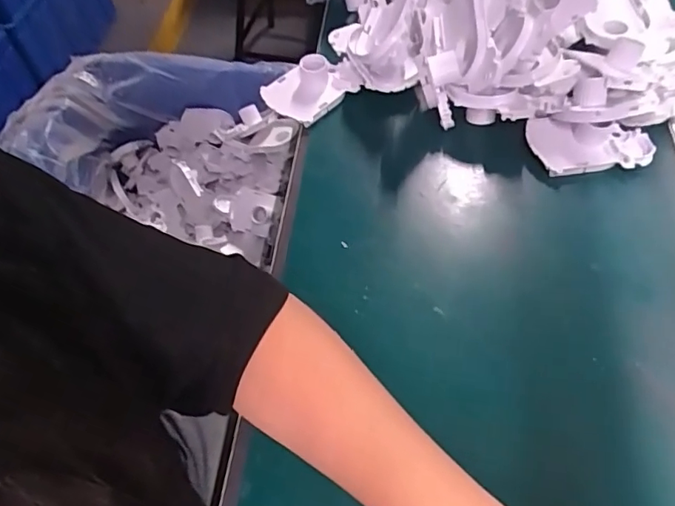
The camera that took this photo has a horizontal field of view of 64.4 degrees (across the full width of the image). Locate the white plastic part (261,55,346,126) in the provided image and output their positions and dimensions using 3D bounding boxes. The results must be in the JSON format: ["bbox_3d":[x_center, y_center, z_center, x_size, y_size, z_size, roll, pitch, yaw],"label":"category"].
[{"bbox_3d":[-0.035,-0.168,0.542,0.065,0.042,0.077,34,65,24],"label":"white plastic part"}]

